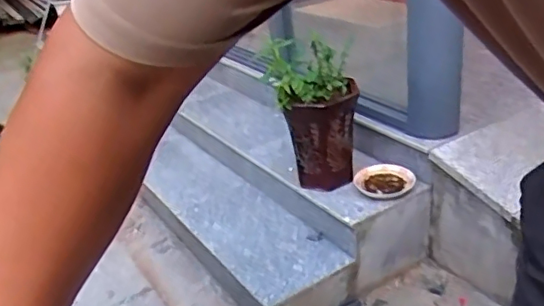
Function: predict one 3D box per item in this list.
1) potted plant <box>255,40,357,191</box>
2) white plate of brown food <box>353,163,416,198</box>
[{"bbox_3d":[0.130,-0.102,1.709,0.245,0.421,0.200,-7,27,2],"label":"potted plant"},{"bbox_3d":[0.337,0.081,1.704,0.147,0.038,0.148,-6,27,3],"label":"white plate of brown food"}]

